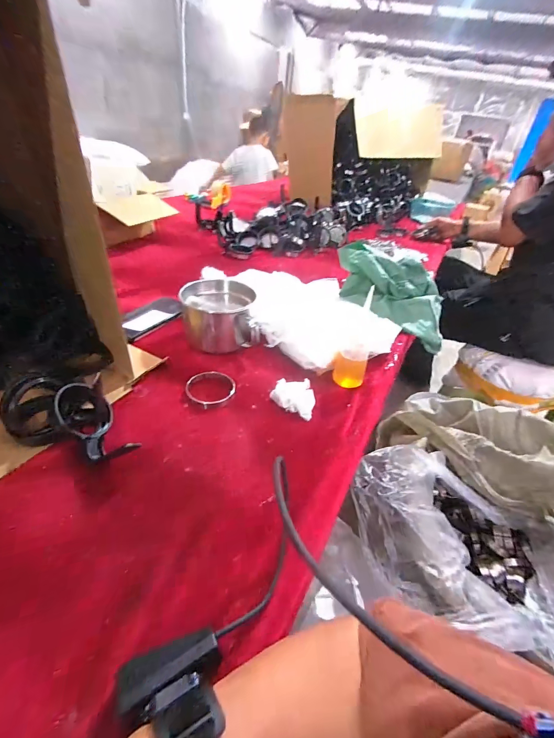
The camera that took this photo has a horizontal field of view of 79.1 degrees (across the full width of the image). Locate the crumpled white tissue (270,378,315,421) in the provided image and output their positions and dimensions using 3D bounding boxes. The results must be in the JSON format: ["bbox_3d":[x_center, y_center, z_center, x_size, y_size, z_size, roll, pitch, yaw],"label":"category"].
[{"bbox_3d":[0.028,0.037,0.496,0.064,0.021,0.062,18,37,14],"label":"crumpled white tissue"}]

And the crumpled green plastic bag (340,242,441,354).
[{"bbox_3d":[0.251,-0.172,0.744,0.240,0.151,0.122,23,39,20],"label":"crumpled green plastic bag"}]

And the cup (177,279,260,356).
[{"bbox_3d":[-0.099,-0.088,0.577,0.121,0.087,0.121,5,36,-4],"label":"cup"}]

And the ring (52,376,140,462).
[{"bbox_3d":[-0.222,0.056,0.400,0.061,0.058,0.111,-23,46,-35],"label":"ring"}]

